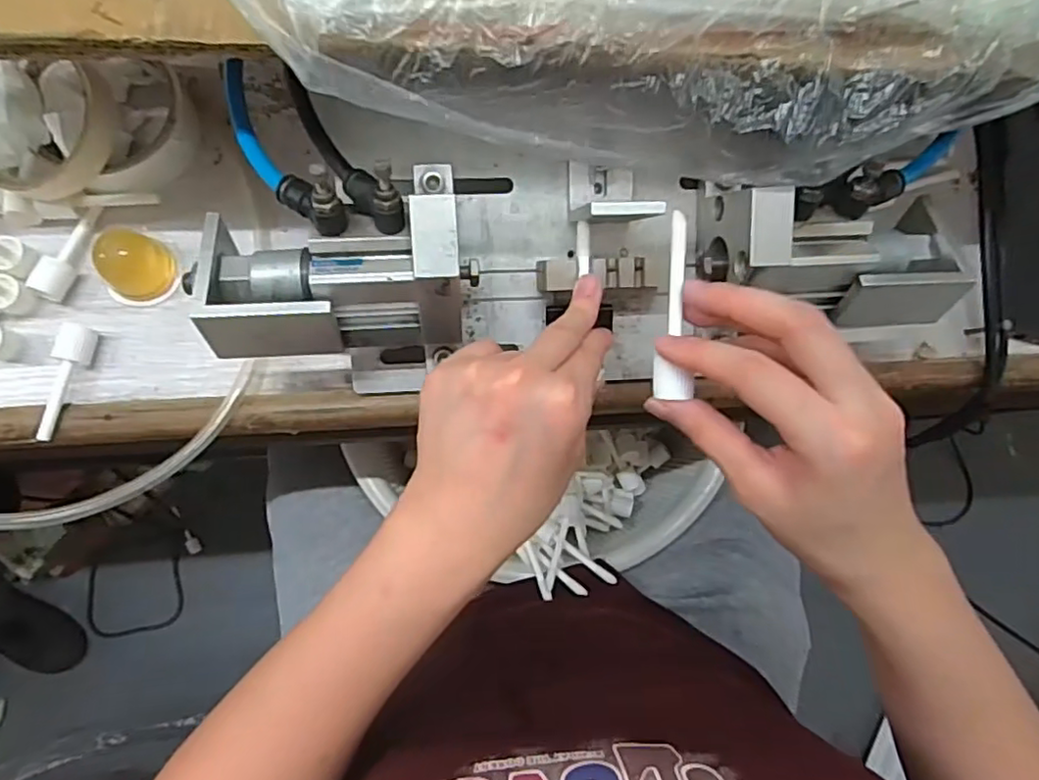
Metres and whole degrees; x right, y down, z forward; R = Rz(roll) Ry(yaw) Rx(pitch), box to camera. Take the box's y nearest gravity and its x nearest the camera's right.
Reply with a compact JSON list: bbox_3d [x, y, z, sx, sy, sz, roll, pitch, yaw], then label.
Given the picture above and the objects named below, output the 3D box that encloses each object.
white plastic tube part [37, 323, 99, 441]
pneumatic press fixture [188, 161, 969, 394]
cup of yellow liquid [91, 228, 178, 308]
[{"bbox_3d":[-0.251,-0.005,0.349,0.014,0.019,0.063,18,82,-3],"label":"white plastic tube part"},{"bbox_3d":[0.024,-0.066,0.329,0.350,0.094,0.114,-6,84,-6],"label":"pneumatic press fixture"},{"bbox_3d":[-0.214,-0.069,0.358,0.036,0.028,0.042,30,82,-1],"label":"cup of yellow liquid"}]

